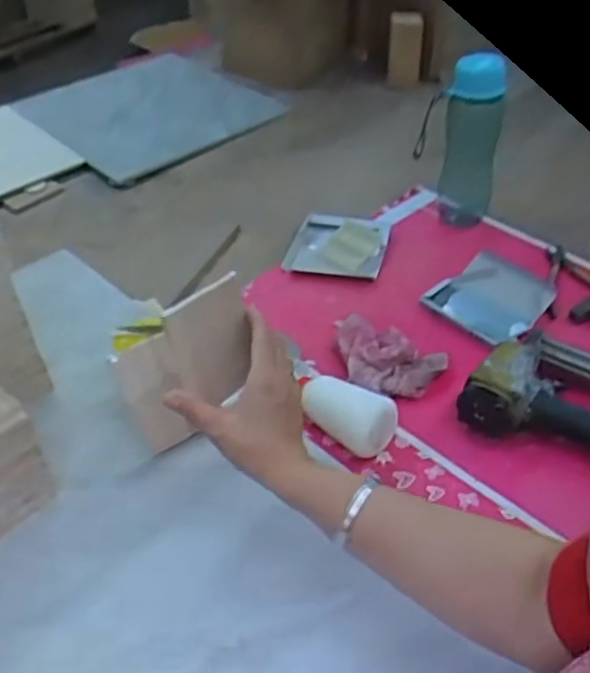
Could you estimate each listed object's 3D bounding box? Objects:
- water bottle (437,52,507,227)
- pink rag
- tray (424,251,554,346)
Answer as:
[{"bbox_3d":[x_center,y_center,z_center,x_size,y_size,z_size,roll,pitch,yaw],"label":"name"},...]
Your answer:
[{"bbox_3d":[0.248,-0.280,0.962,0.075,0.253,0.078,6,42,8],"label":"water bottle"},{"bbox_3d":[0.094,0.022,0.803,0.149,0.040,0.098,27,49,29],"label":"pink rag"},{"bbox_3d":[0.258,-0.051,0.883,0.135,0.026,0.125,-32,50,-30],"label":"tray"}]

